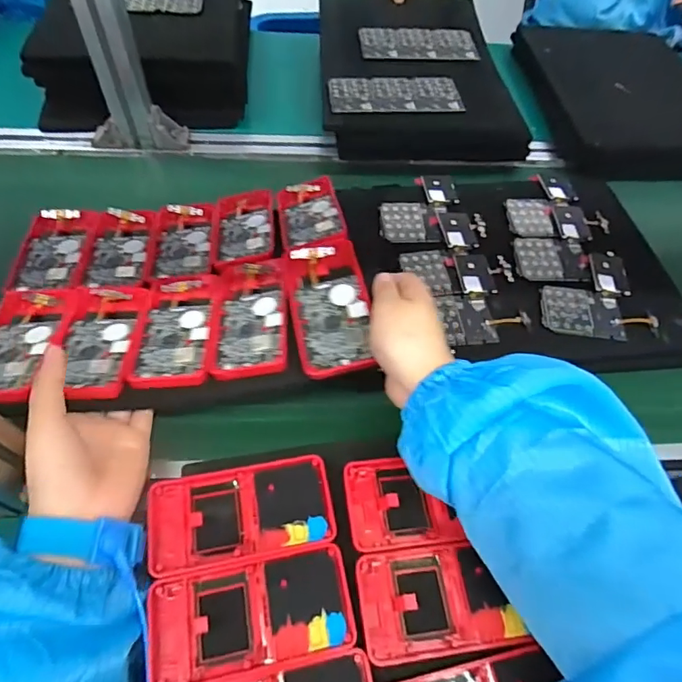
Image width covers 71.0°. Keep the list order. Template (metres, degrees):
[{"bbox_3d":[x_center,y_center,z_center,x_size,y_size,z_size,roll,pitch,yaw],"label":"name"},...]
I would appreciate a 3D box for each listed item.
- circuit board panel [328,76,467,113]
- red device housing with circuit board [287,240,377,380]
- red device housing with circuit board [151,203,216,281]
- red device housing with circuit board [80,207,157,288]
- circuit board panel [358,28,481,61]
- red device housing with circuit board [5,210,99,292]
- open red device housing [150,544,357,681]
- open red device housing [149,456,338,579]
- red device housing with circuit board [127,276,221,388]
[{"bbox_3d":[0.068,-0.314,0.608,0.164,0.009,0.085,0,56,-7],"label":"circuit board panel"},{"bbox_3d":[-0.010,-0.031,0.395,0.060,0.017,0.121,-4,62,-9],"label":"red device housing with circuit board"},{"bbox_3d":[-0.161,-0.105,0.491,0.061,0.009,0.116,-4,56,-9],"label":"red device housing with circuit board"},{"bbox_3d":[-0.220,-0.094,0.484,0.060,0.013,0.124,-4,56,-10],"label":"red device housing with circuit board"},{"bbox_3d":[0.111,-0.428,0.687,0.165,0.005,0.082,-2,60,-4],"label":"circuit board panel"},{"bbox_3d":[-0.284,-0.090,0.476,0.066,0.011,0.115,-4,56,-9],"label":"red device housing with circuit board"},{"bbox_3d":[-0.054,0.171,0.300,0.119,0.013,0.061,-7,57,-11],"label":"open red device housing"},{"bbox_3d":[-0.067,0.118,0.331,0.119,0.014,0.061,-7,57,-11],"label":"open red device housing"},{"bbox_3d":[-0.140,-0.013,0.413,0.062,0.021,0.122,-1,52,-6],"label":"red device housing with circuit board"}]

